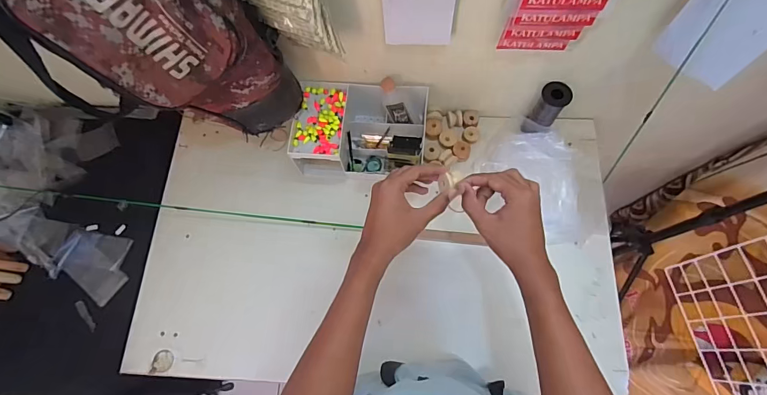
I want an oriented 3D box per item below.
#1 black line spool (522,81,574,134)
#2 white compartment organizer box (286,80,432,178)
[{"bbox_3d":[0.291,-0.156,0.686,0.046,0.107,0.045,-1,71,2],"label":"black line spool"},{"bbox_3d":[-0.041,-0.125,0.719,0.237,0.112,0.171,0,71,2],"label":"white compartment organizer box"}]

